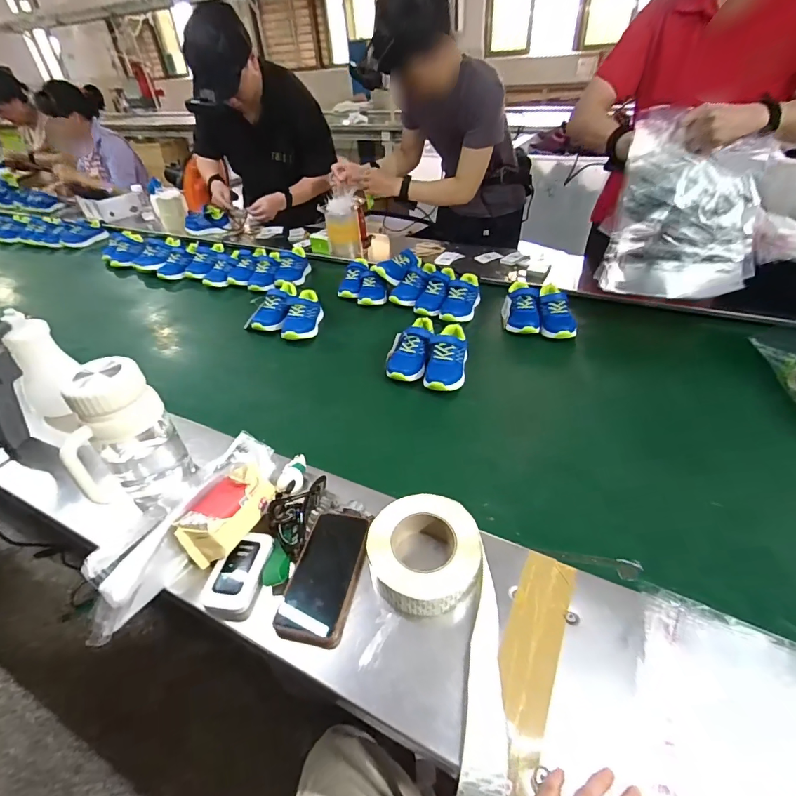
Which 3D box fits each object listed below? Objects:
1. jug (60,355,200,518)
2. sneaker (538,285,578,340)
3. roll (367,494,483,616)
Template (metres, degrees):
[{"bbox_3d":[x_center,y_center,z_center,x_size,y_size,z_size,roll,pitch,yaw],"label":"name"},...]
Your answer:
[{"bbox_3d":[-0.383,0.060,0.583,0.092,0.217,0.135,29,50,34],"label":"jug"},{"bbox_3d":[0.359,-0.205,0.983,0.064,0.064,0.176,0,39,5],"label":"sneaker"},{"bbox_3d":[0.032,0.192,0.523,0.131,0.053,0.136,-3,39,2],"label":"roll"}]

